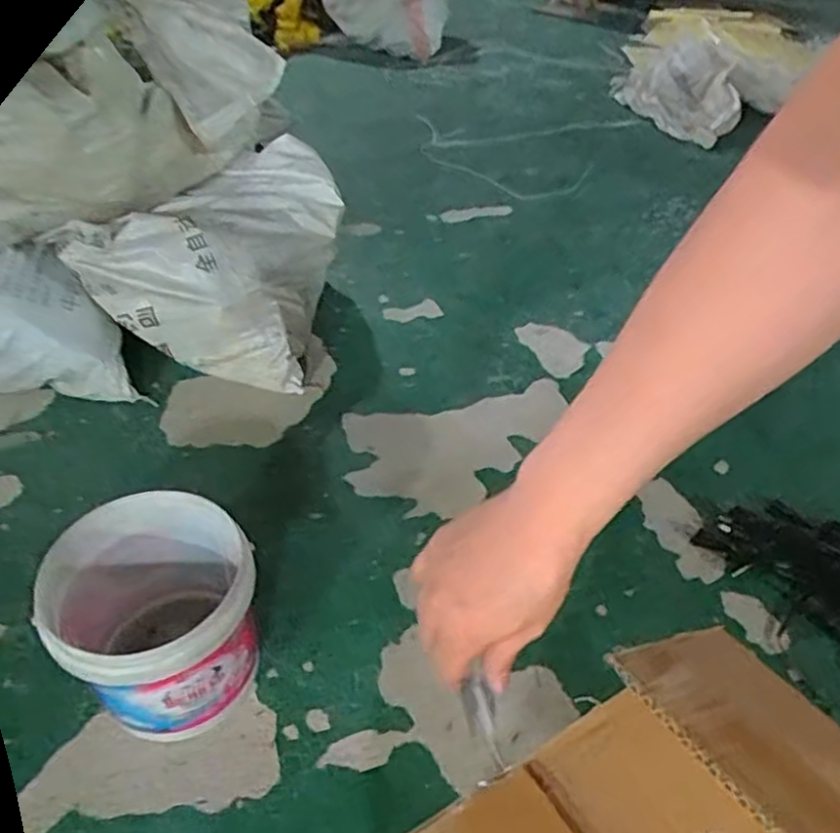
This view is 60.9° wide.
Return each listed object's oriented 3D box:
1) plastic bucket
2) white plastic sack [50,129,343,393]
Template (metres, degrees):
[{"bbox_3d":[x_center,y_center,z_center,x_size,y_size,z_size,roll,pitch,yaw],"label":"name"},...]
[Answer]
[{"bbox_3d":[-0.279,0.226,0.787,0.198,0.203,0.202,1,43,-1],"label":"plastic bucket"},{"bbox_3d":[-0.353,-0.283,1.300,0.353,0.265,0.419,6,43,5],"label":"white plastic sack"}]

